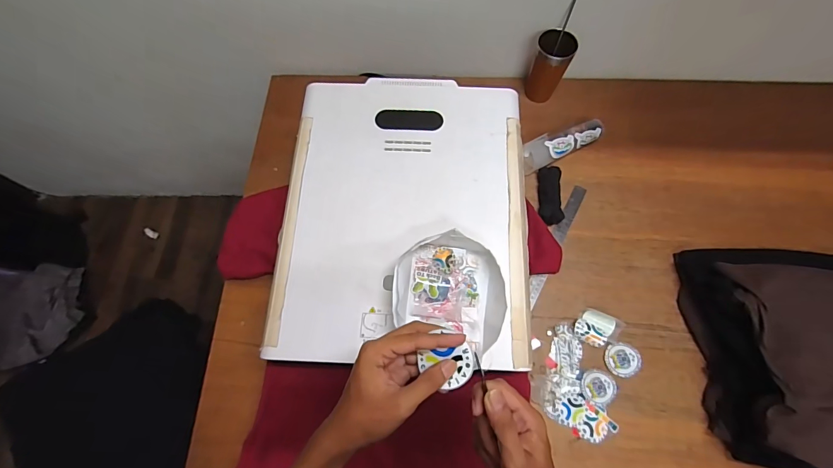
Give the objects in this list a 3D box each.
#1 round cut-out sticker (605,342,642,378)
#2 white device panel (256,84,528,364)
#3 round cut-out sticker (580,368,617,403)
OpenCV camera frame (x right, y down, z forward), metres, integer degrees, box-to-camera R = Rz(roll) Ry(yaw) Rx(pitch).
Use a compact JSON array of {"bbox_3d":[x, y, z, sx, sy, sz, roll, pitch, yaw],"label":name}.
[{"bbox_3d":[0.379,0.230,0.688,0.060,0.011,0.058,7,69,4],"label":"round cut-out sticker"},{"bbox_3d":[-0.018,-0.051,0.630,0.398,0.028,0.500,2,69,2],"label":"white device panel"},{"bbox_3d":[0.329,0.274,0.677,0.060,0.004,0.055,0,69,1],"label":"round cut-out sticker"}]

